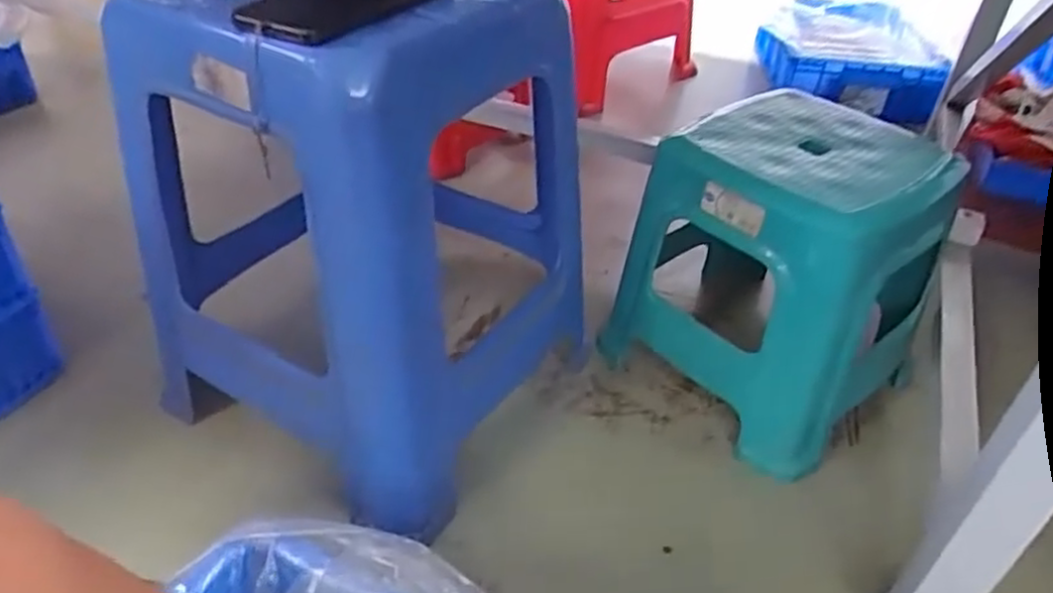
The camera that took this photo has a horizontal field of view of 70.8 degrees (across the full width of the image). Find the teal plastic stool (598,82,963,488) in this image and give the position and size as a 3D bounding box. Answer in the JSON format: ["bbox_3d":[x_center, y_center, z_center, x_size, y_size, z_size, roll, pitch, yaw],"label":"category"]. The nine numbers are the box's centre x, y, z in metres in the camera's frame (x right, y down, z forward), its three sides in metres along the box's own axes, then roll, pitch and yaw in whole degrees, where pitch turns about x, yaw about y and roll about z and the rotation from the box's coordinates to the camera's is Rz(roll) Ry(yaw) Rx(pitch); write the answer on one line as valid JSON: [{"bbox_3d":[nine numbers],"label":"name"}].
[{"bbox_3d":[0.261,-0.032,0.765,0.231,0.268,0.261,-29,50,-35],"label":"teal plastic stool"}]

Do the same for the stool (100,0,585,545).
[{"bbox_3d":[-0.149,-0.092,0.677,0.350,0.383,0.341,24,44,24],"label":"stool"}]

